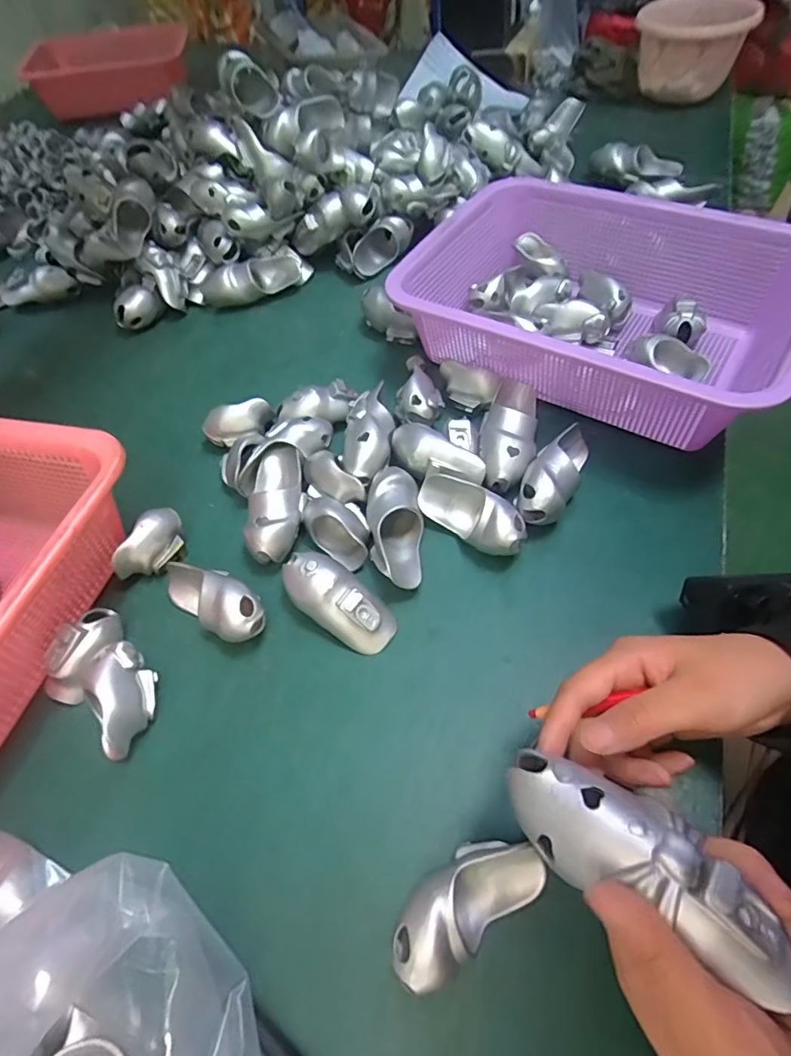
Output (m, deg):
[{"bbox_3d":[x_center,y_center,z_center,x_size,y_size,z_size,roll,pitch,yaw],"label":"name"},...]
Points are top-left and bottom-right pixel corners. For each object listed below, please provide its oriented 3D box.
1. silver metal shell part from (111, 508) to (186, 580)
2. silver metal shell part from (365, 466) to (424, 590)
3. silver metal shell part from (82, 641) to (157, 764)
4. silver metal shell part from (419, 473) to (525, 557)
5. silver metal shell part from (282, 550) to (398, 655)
[{"bbox_3d":[-0.173,0.015,0.383,0.027,0.035,0.057,23,60,18],"label":"silver metal shell part"},{"bbox_3d":[0.000,-0.001,0.365,0.037,0.031,0.087,-8,56,-1],"label":"silver metal shell part"},{"bbox_3d":[-0.162,0.099,0.313,0.032,0.028,0.059,-20,57,-10],"label":"silver metal shell part"},{"bbox_3d":[0.054,-0.009,0.368,0.078,0.031,0.033,34,64,24],"label":"silver metal shell part"},{"bbox_3d":[-0.035,0.045,0.335,0.081,0.027,0.037,40,66,3],"label":"silver metal shell part"}]

